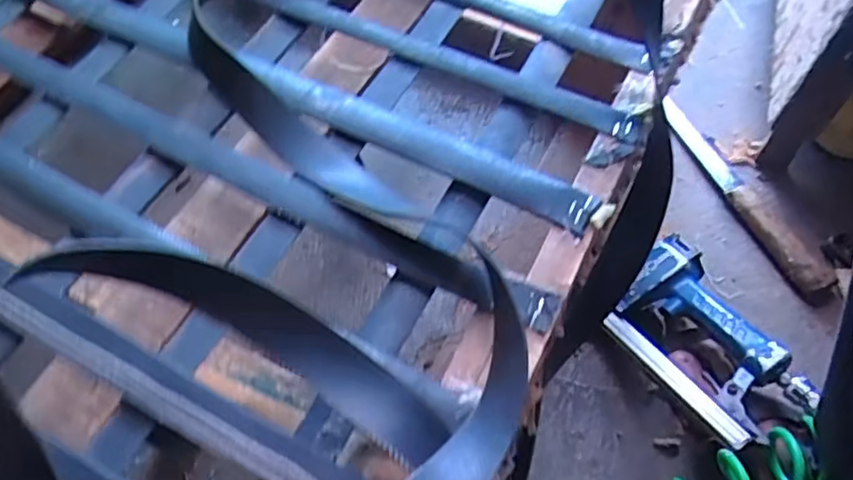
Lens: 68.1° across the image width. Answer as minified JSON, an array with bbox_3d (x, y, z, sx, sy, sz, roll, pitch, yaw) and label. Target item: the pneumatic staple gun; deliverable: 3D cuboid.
[{"bbox_3d":[0.265,0.105,0.607,0.110,0.054,0.193,-34,50,-3],"label":"pneumatic staple gun"}]

